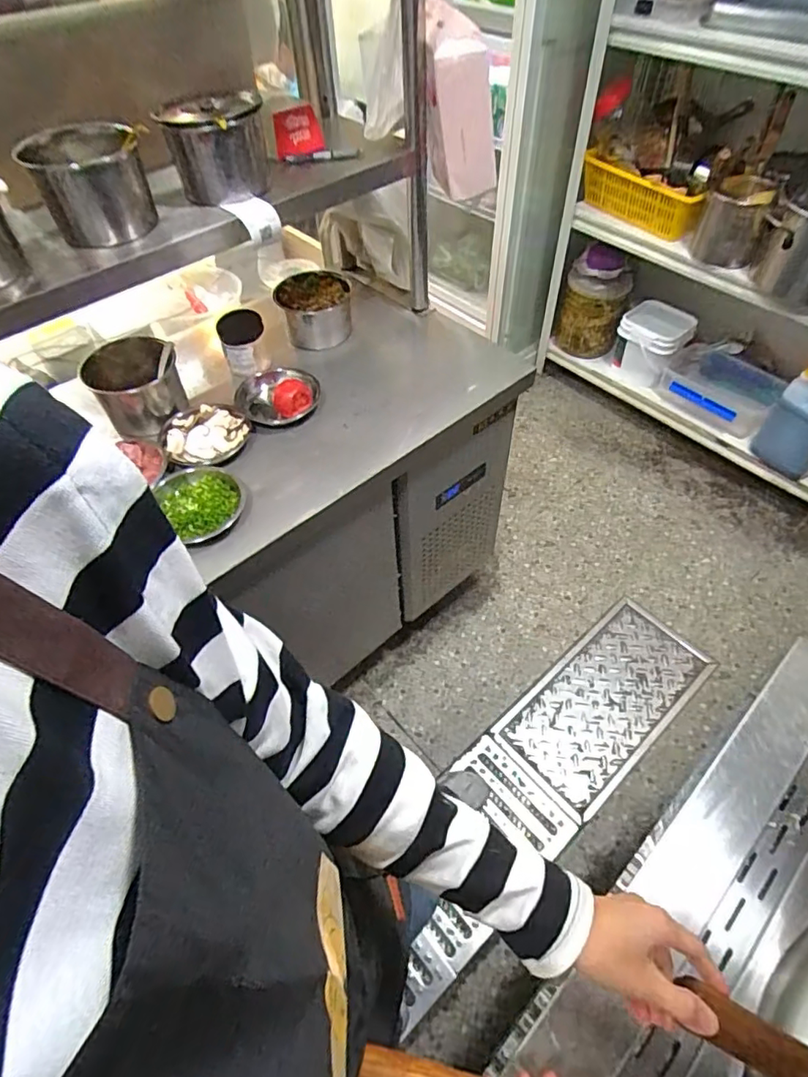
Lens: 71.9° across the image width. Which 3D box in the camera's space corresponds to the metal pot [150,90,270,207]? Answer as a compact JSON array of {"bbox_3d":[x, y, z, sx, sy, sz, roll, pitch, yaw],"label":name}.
[{"bbox_3d":[-0.275,-0.579,0.830,0.138,0.113,0.165,-12,53,-6],"label":"metal pot"}]

